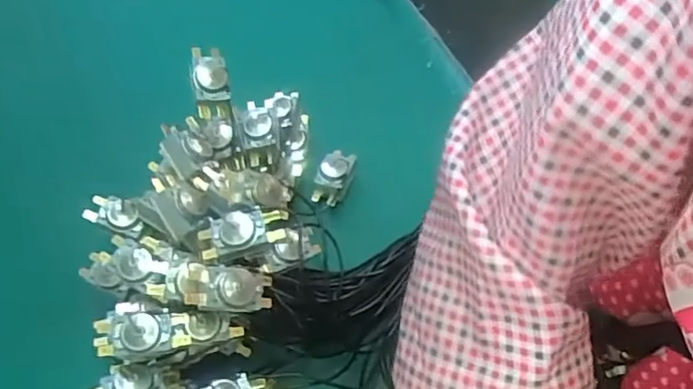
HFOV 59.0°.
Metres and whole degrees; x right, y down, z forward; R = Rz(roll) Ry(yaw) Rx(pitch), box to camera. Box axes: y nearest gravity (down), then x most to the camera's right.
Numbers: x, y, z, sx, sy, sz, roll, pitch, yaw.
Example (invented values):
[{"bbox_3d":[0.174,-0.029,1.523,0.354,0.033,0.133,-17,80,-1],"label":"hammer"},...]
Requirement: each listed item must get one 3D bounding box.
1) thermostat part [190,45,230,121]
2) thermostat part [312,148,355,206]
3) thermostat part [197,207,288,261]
[{"bbox_3d":[-0.112,-0.094,0.508,0.029,0.034,0.050,-8,64,-1],"label":"thermostat part"},{"bbox_3d":[-0.011,-0.018,0.550,0.028,0.020,0.053,18,66,11],"label":"thermostat part"},{"bbox_3d":[-0.074,0.026,0.436,0.059,0.024,0.033,-6,64,0],"label":"thermostat part"}]

